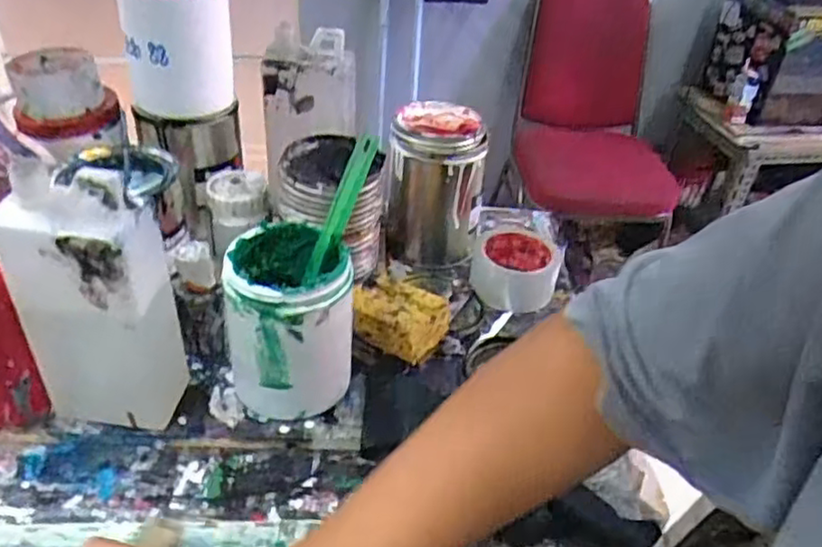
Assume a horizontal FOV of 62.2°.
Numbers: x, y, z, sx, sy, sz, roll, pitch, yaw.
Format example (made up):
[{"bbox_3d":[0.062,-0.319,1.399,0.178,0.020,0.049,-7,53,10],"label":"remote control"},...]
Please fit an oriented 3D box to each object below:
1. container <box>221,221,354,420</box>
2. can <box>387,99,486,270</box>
[{"bbox_3d":[-0.101,0.046,0.574,0.095,0.154,0.096,-1,37,-8],"label":"container"},{"bbox_3d":[0.027,-0.102,0.796,0.104,0.159,0.104,3,36,-3],"label":"can"}]

